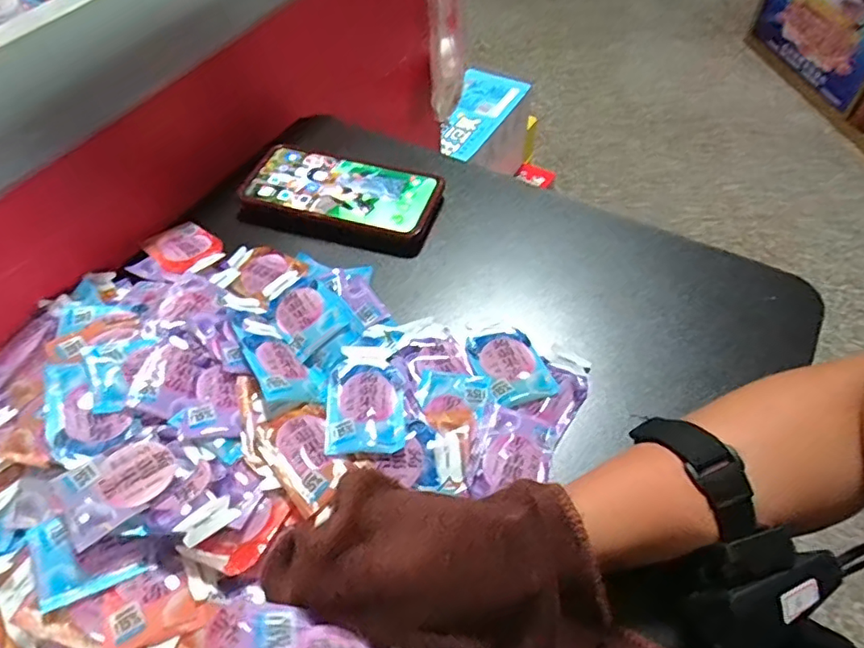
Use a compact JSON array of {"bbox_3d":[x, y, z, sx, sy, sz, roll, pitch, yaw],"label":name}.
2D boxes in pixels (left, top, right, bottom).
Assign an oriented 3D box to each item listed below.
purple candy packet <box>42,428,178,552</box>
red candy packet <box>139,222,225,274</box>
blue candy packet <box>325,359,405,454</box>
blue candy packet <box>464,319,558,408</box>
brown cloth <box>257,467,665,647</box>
[{"bbox_3d":[-0.171,0.087,0.309,0.060,0.010,0.046,-36,62,-29],"label":"purple candy packet"},{"bbox_3d":[-0.206,-0.063,0.468,0.050,0.015,0.072,-39,62,-24],"label":"red candy packet"},{"bbox_3d":[-0.042,0.049,0.358,0.047,0.007,0.067,1,51,-5],"label":"blue candy packet"},{"bbox_3d":[0.051,0.025,0.395,0.047,0.016,0.076,-16,55,-17],"label":"blue candy packet"},{"bbox_3d":[0.027,0.134,0.262,0.181,0.071,0.106,26,53,15],"label":"brown cloth"}]

